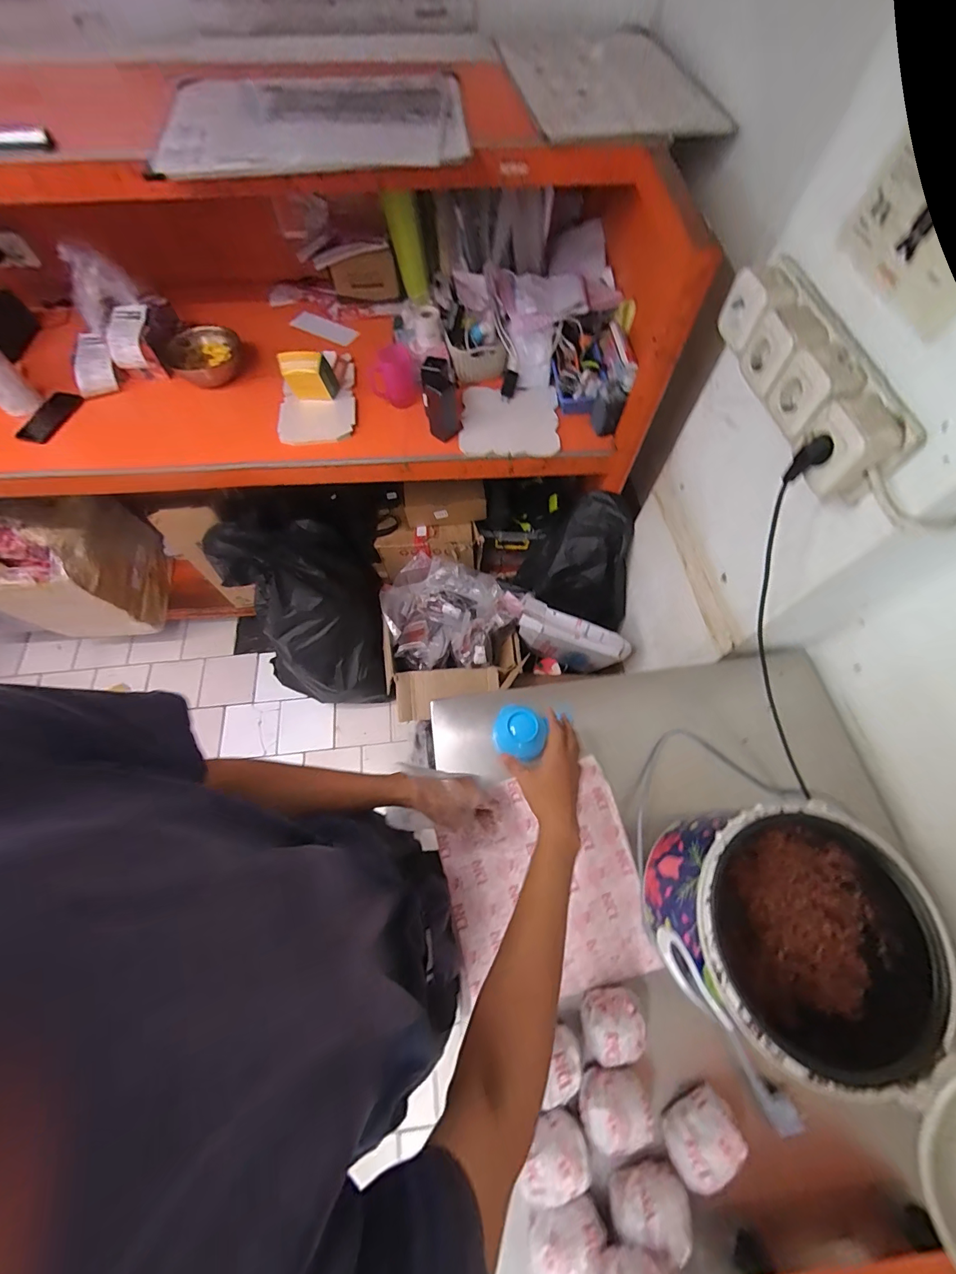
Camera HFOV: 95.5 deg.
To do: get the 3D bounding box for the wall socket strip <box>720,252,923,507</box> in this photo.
[{"bbox_3d":[0.423,-0.348,0.570,0.082,0.084,0.356,-4,65,-2],"label":"wall socket strip"}]

